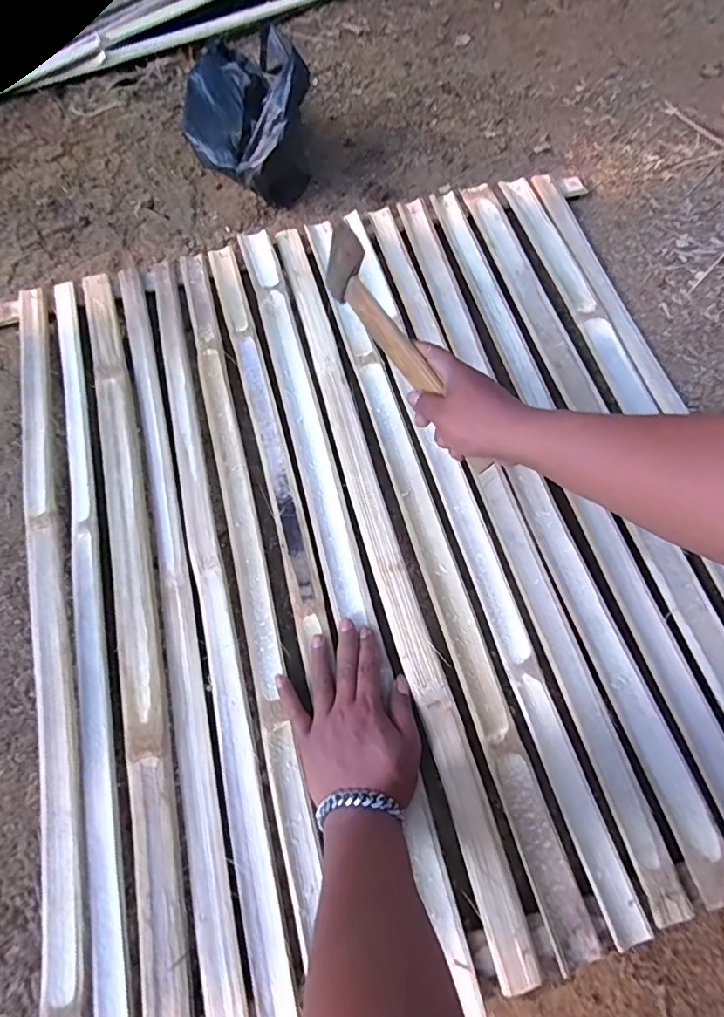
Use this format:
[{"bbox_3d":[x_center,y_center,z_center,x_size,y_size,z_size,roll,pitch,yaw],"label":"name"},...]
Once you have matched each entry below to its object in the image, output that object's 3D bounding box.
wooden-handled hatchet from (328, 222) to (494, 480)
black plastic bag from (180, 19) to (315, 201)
[{"bbox_3d":[0.045,-0.150,0.494,0.027,0.060,0.268,-33,85,-11],"label":"wooden-handled hatchet"},{"bbox_3d":[-0.180,-0.600,0.735,0.171,0.171,0.294,-16,68,-4],"label":"black plastic bag"}]

